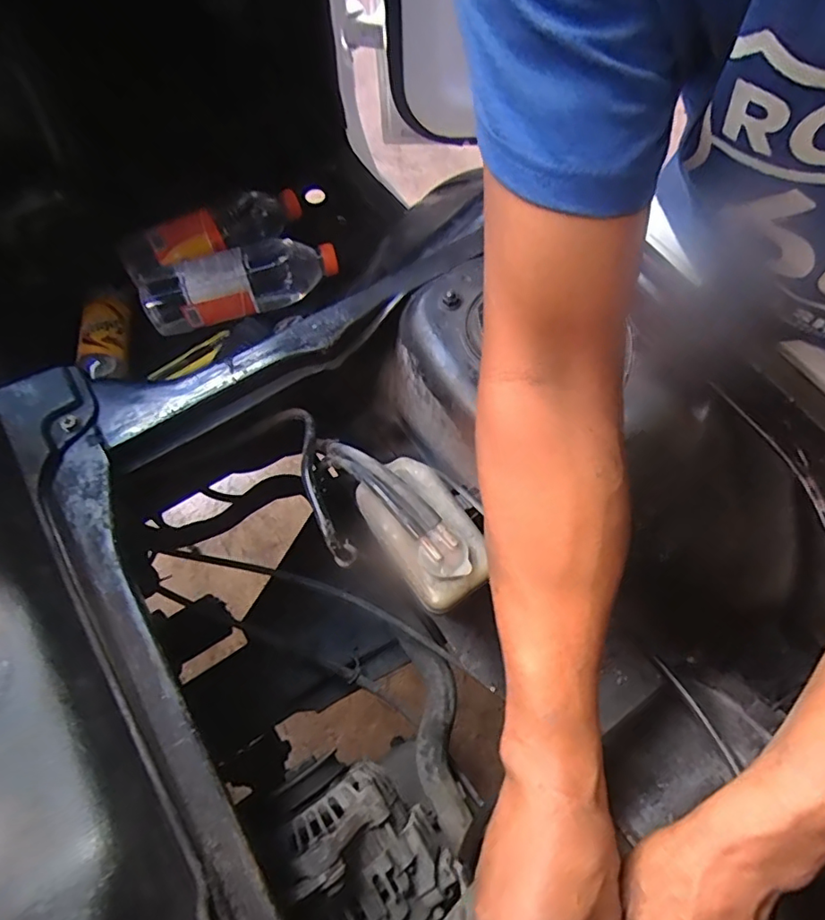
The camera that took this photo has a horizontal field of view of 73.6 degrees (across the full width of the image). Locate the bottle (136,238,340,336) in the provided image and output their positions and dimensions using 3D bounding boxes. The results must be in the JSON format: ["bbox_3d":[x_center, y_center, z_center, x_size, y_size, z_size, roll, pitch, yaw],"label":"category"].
[{"bbox_3d":[-0.224,-0.234,0.726,0.246,0.060,0.080,-20,63,-9],"label":"bottle"}]

